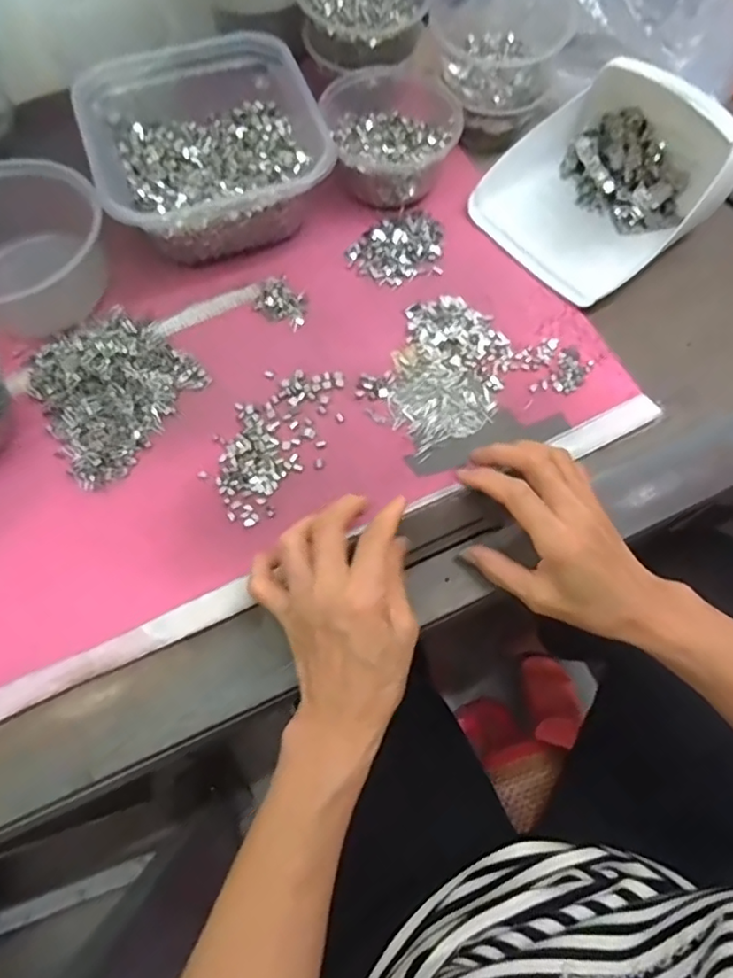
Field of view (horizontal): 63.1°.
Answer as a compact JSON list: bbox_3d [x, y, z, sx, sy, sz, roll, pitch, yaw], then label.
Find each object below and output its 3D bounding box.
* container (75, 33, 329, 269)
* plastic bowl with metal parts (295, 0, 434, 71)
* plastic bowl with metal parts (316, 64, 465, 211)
[{"bbox_3d":[-0.129,-0.273,0.485,0.170,0.077,0.171,-18,69,-8],"label":"container"},{"bbox_3d":[0.002,-0.422,0.517,0.112,0.047,0.120,17,69,6],"label":"plastic bowl with metal parts"},{"bbox_3d":[0.022,-0.303,0.512,0.111,0.048,0.131,-8,68,-4],"label":"plastic bowl with metal parts"}]

